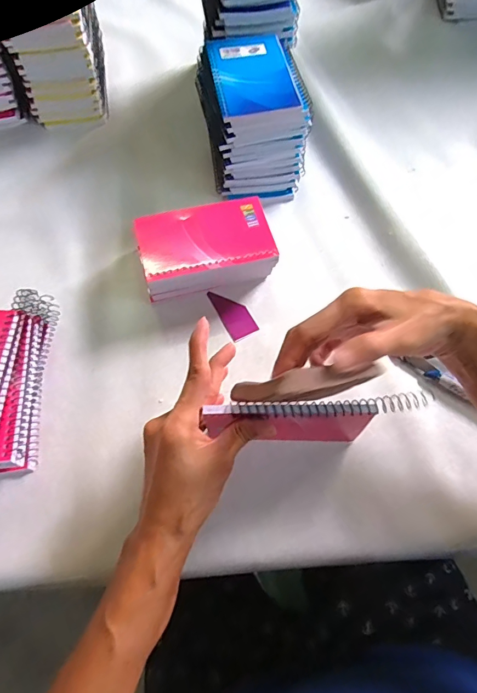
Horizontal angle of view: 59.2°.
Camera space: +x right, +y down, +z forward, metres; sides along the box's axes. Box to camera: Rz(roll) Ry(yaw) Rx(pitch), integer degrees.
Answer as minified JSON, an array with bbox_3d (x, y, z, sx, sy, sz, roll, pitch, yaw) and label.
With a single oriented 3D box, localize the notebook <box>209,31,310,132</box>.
[{"bbox_3d":[0.015,-0.292,0.456,0.084,0.019,0.133,-9,63,-5],"label":"notebook"}]

